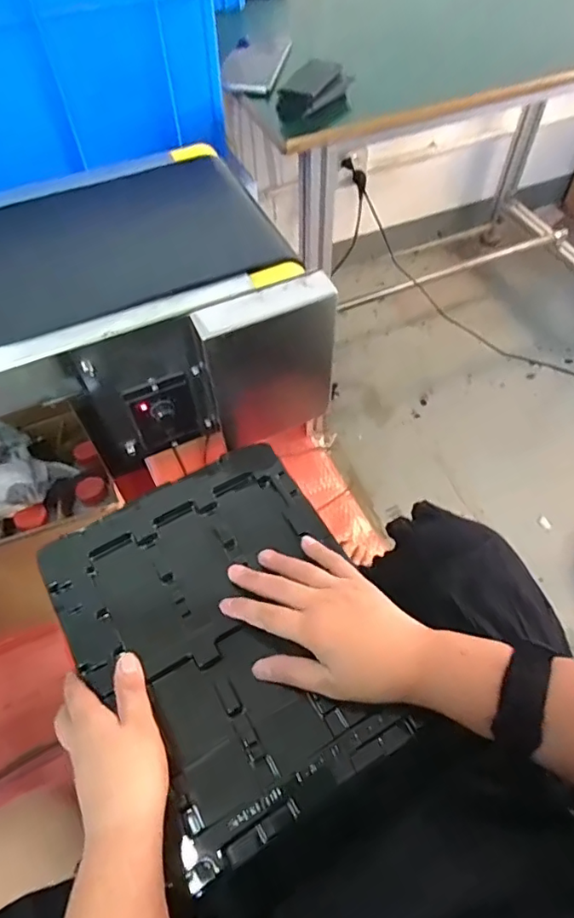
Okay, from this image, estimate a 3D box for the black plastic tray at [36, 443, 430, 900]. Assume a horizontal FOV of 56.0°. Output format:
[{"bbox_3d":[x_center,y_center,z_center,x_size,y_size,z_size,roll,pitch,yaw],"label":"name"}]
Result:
[{"bbox_3d":[-0.045,0.128,0.422,0.217,0.024,0.273,-28,61,-15],"label":"black plastic tray"}]

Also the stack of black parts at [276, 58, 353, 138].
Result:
[{"bbox_3d":[0.033,-0.459,0.688,0.061,0.061,0.088,38,66,23],"label":"stack of black parts"}]

